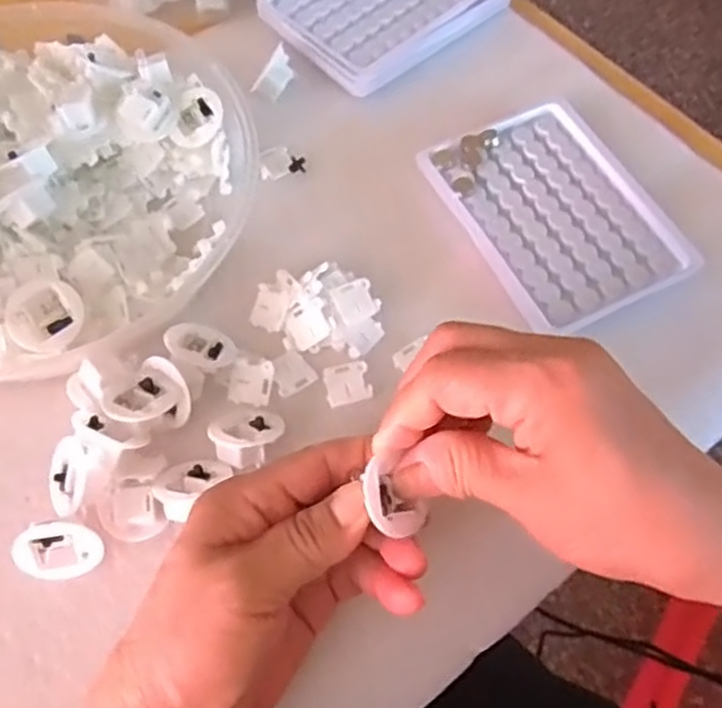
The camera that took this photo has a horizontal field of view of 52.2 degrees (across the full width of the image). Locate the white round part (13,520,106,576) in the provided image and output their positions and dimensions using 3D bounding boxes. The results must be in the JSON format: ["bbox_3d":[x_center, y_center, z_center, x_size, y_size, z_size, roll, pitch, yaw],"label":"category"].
[{"bbox_3d":[-0.124,0.080,0.301,0.034,0.011,0.025,29,92,-31],"label":"white round part"}]

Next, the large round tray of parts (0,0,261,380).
[{"bbox_3d":[-0.161,-0.100,0.379,0.195,0.038,0.230,-30,68,-15],"label":"large round tray of parts"}]

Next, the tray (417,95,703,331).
[{"bbox_3d":[0.101,-0.077,0.387,0.097,0.005,0.128,-24,67,-14],"label":"tray"}]

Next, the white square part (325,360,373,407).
[{"bbox_3d":[-0.006,0.014,0.346,0.021,0.004,0.019,-12,65,-7],"label":"white square part"}]

